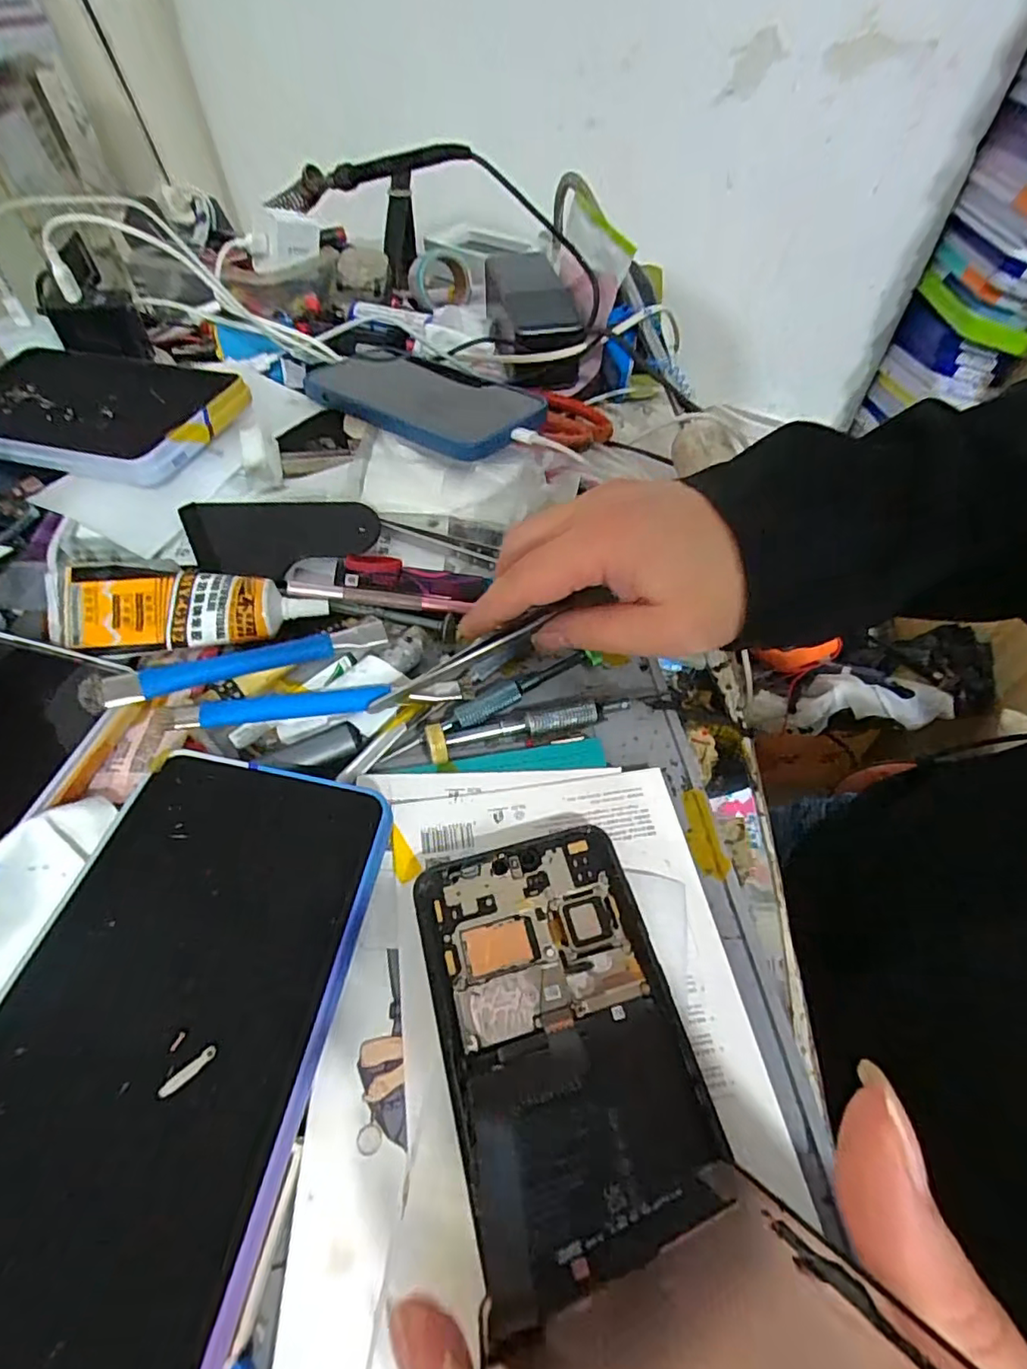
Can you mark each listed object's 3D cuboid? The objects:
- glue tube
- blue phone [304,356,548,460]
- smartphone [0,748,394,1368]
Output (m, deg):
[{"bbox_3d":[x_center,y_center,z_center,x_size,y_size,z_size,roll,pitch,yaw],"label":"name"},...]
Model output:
[{"bbox_3d":[-0.161,-0.038,0.285,0.119,0.020,0.037,-1,53,-1],"label":"glue tube"},{"bbox_3d":[-0.065,-0.192,0.388,0.180,0.010,0.084,34,56,28],"label":"blue phone"},{"bbox_3d":[-0.112,0.110,0.184,0.101,0.014,0.186,12,53,-1],"label":"smartphone"}]

